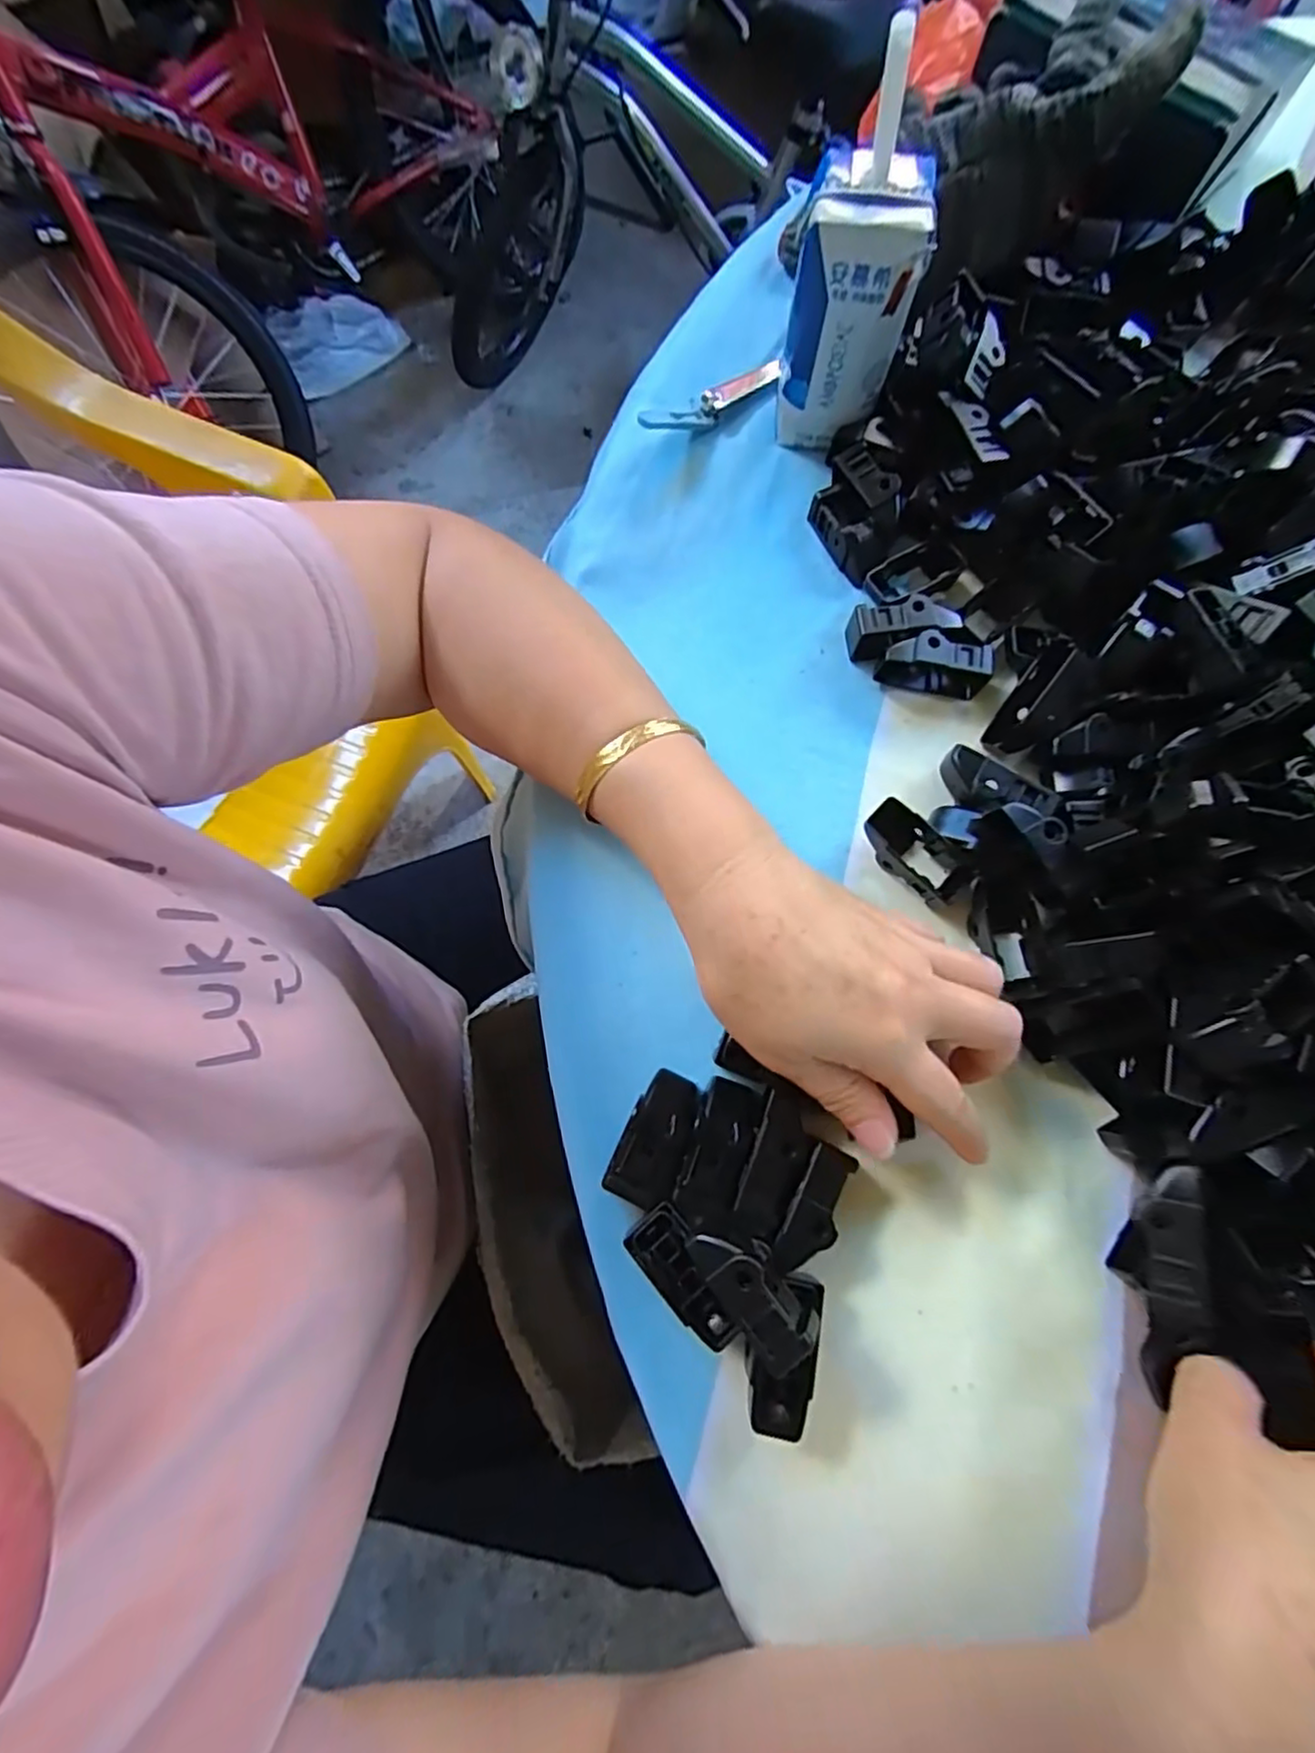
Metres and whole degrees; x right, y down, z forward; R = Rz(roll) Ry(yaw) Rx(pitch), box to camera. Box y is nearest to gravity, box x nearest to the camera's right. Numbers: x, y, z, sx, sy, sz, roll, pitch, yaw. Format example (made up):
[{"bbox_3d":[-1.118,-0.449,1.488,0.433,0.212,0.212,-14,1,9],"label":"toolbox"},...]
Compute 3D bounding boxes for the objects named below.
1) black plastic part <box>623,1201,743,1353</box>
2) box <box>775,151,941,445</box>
[{"bbox_3d":[0.011,0.146,0.245,0.021,0.009,0.050,-39,76,-5],"label":"black plastic part"},{"bbox_3d":[0.087,-0.257,0.310,0.050,0.102,0.051,15,76,3],"label":"box"}]

